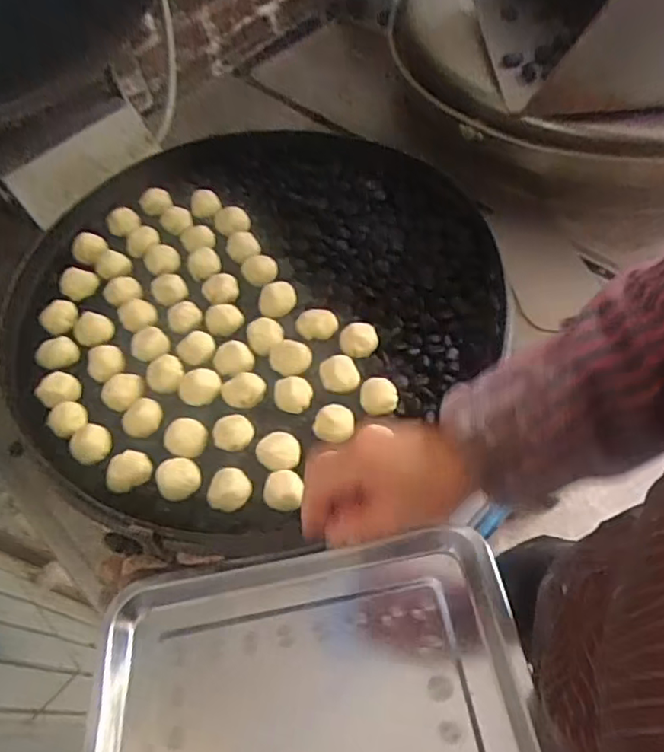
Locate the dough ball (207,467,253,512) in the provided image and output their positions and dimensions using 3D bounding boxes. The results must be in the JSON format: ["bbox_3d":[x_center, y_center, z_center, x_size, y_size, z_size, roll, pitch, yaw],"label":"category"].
[{"bbox_3d":[-0.094,0.106,0.560,0.041,0.025,0.037,16,62,15],"label":"dough ball"}]

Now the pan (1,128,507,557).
[{"bbox_3d":[-0.092,-0.090,0.691,0.548,0.051,0.541,-3,59,4],"label":"pan"}]

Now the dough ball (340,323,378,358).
[{"bbox_3d":[0.029,-0.036,0.632,0.038,0.029,0.035,-3,59,4],"label":"dough ball"}]

